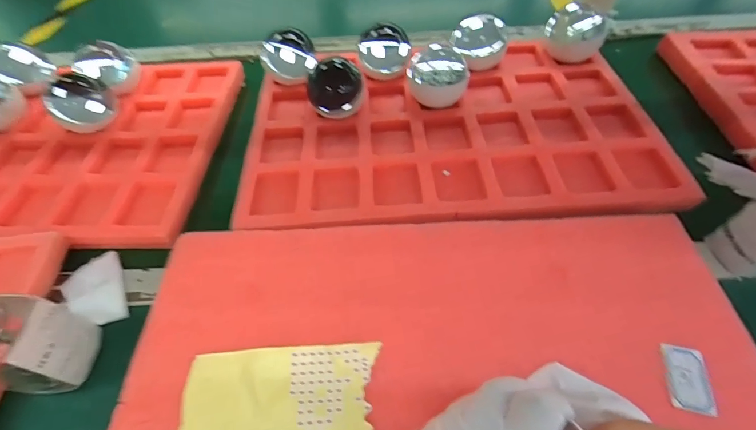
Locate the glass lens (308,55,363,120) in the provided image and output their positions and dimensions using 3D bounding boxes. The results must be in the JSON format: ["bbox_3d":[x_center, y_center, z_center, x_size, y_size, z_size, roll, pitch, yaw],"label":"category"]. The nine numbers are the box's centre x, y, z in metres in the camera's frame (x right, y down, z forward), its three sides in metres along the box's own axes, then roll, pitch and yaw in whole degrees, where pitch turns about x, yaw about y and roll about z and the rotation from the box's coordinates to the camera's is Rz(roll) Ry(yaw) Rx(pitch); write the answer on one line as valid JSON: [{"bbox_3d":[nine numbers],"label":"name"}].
[{"bbox_3d":[-0.055,-0.162,0.482,0.075,0.058,0.065,-8,54,-2],"label":"glass lens"}]

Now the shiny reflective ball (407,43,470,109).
[{"bbox_3d":[0.078,-0.177,0.477,0.078,0.069,0.071,3,55,6],"label":"shiny reflective ball"}]

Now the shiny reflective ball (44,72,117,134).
[{"bbox_3d":[-0.393,-0.147,0.486,0.065,0.064,0.068,-2,54,2],"label":"shiny reflective ball"}]

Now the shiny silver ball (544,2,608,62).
[{"bbox_3d":[0.282,-0.253,0.524,0.071,0.063,0.064,-8,54,-2],"label":"shiny silver ball"}]

